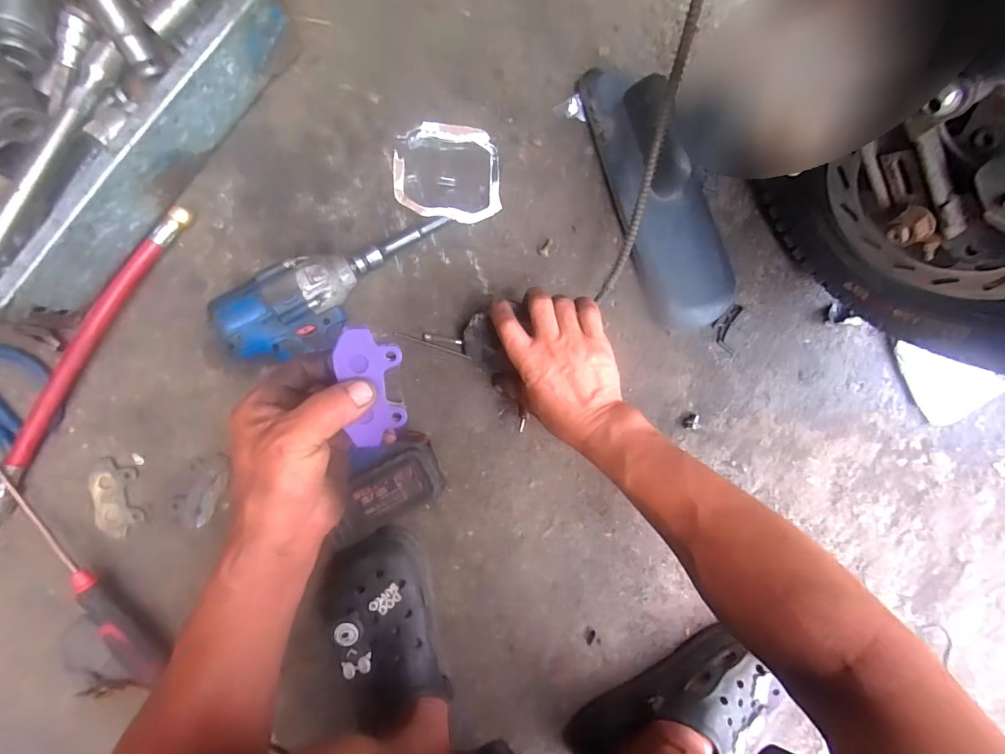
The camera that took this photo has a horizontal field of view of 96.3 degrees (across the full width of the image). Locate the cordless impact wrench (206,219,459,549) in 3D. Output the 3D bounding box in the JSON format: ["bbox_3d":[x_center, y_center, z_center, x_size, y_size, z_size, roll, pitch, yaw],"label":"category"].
[{"bbox_3d":[-0.110,-0.001,0.413,0.206,0.079,0.236,-23,96,-6],"label":"cordless impact wrench"}]

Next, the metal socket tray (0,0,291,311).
[{"bbox_3d":[-0.356,-0.230,0.360,0.198,0.086,0.327,36,88,-8],"label":"metal socket tray"}]

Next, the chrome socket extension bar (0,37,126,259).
[{"bbox_3d":[-0.357,-0.157,0.344,0.020,0.013,0.253,18,76,-8],"label":"chrome socket extension bar"}]

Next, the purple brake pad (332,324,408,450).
[{"bbox_3d":[-0.081,0.007,0.282,0.037,0.005,0.075,-8,102,-7],"label":"purple brake pad"}]

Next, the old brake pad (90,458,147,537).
[{"bbox_3d":[-0.359,0.112,0.417,0.040,0.005,0.074,-5,94,-7],"label":"old brake pad"}]

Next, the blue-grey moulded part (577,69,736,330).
[{"bbox_3d":[0.171,-0.182,0.455,0.097,0.058,0.278,-24,96,-6],"label":"blue-grey moulded part"}]

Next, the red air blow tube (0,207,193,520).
[{"bbox_3d":[-0.375,-0.005,0.398,0.023,0.030,0.331,33,89,-8],"label":"red air blow tube"}]

